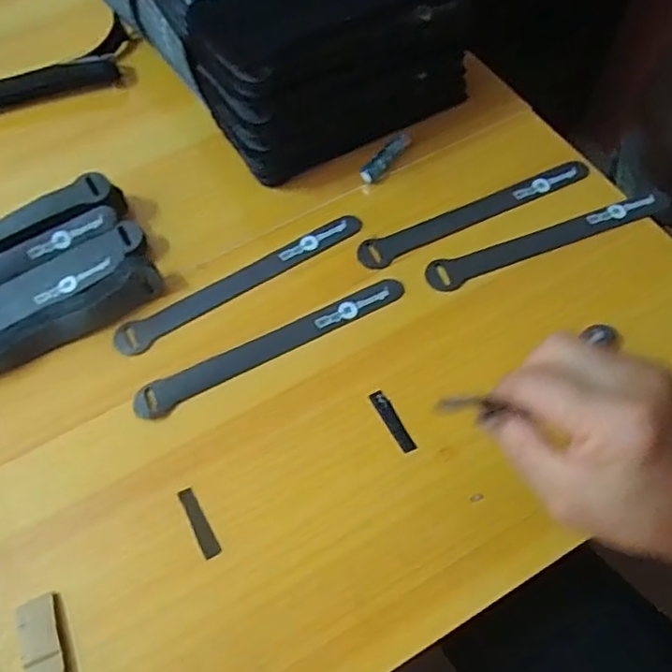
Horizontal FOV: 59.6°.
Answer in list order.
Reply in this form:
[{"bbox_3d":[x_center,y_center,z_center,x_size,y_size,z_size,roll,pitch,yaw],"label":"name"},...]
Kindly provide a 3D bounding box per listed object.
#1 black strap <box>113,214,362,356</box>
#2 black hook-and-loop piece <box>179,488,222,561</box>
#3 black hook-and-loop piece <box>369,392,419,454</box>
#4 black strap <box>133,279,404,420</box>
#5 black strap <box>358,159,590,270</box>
[{"bbox_3d":[-0.069,-0.043,0.430,0.195,0.007,0.028,-31,64,-13],"label":"black strap"},{"bbox_3d":[-0.082,0.111,0.350,0.009,0.004,0.044,-28,63,-12],"label":"black hook-and-loop piece"},{"bbox_3d":[0.037,0.054,0.375,0.010,0.004,0.044,-27,63,-11],"label":"black hook-and-loop piece"},{"bbox_3d":[-0.042,0.006,0.401,0.195,0.004,0.024,-24,63,-10],"label":"black strap"},{"bbox_3d":[0.107,-0.096,0.450,0.194,0.007,0.025,-25,63,-10],"label":"black strap"}]

